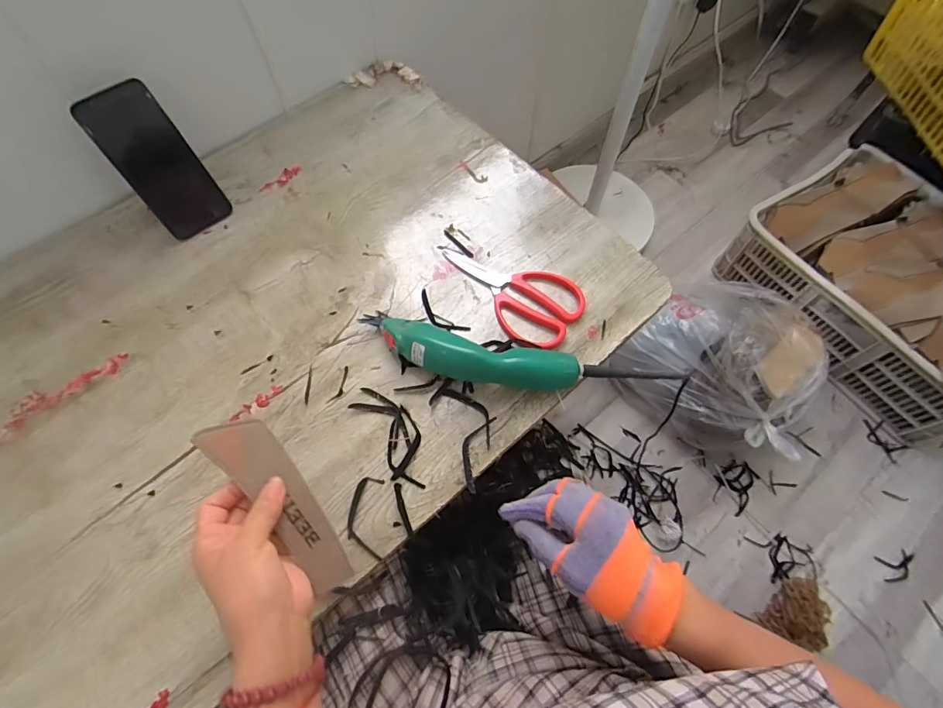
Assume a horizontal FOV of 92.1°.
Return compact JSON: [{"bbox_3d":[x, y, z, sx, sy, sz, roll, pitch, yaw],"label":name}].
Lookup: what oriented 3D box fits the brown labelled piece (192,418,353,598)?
[{"bbox_3d":[-0.153,0.116,0.364,0.048,0.009,0.160,-38,85,-16],"label":"brown labelled piece"}]

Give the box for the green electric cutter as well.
[{"bbox_3d":[-0.009,-0.001,0.494,0.245,0.048,0.058,16,65,9],"label":"green electric cutter"}]

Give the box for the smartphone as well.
[{"bbox_3d":[-0.381,-0.231,0.557,0.081,0.167,0.011,-38,37,-16],"label":"smartphone"}]

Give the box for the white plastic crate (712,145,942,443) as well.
[{"bbox_3d":[0.948,-0.159,1.025,0.454,0.234,0.595,-33,68,-14],"label":"white plastic crate"}]

